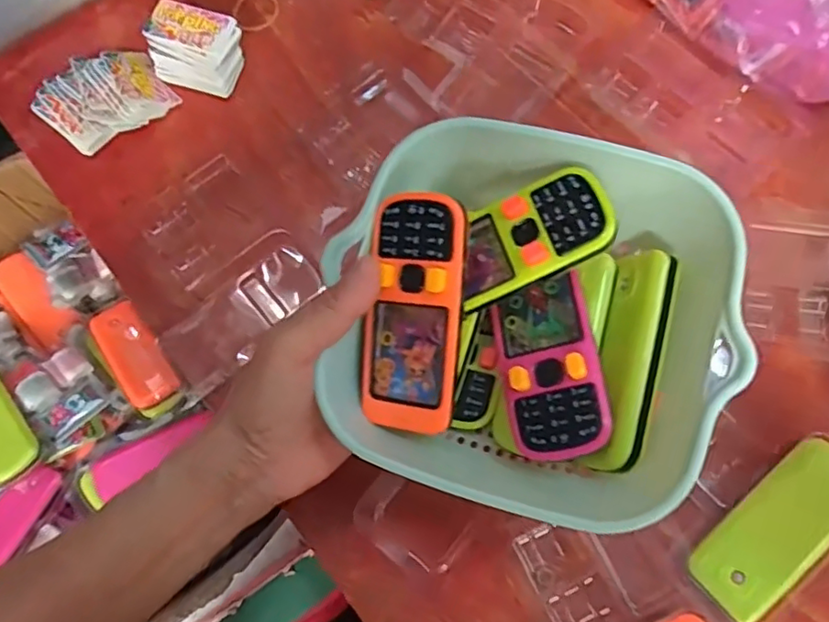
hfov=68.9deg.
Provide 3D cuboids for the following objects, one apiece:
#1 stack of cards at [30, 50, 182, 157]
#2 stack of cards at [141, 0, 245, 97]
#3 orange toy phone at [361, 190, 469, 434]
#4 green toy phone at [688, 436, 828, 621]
[{"bbox_3d":[-0.204,-0.141,0.395,0.075,0.024,0.059,-42,78,-9],"label":"stack of cards"},{"bbox_3d":[-0.145,-0.173,0.400,0.054,0.033,0.043,22,77,7],"label":"stack of cards"},{"bbox_3d":[-0.001,0.001,0.269,0.045,0.010,0.104,5,97,26],"label":"orange toy phone"},{"bbox_3d":[0.193,0.115,0.317,0.102,0.013,0.044,-42,78,-9],"label":"green toy phone"}]

